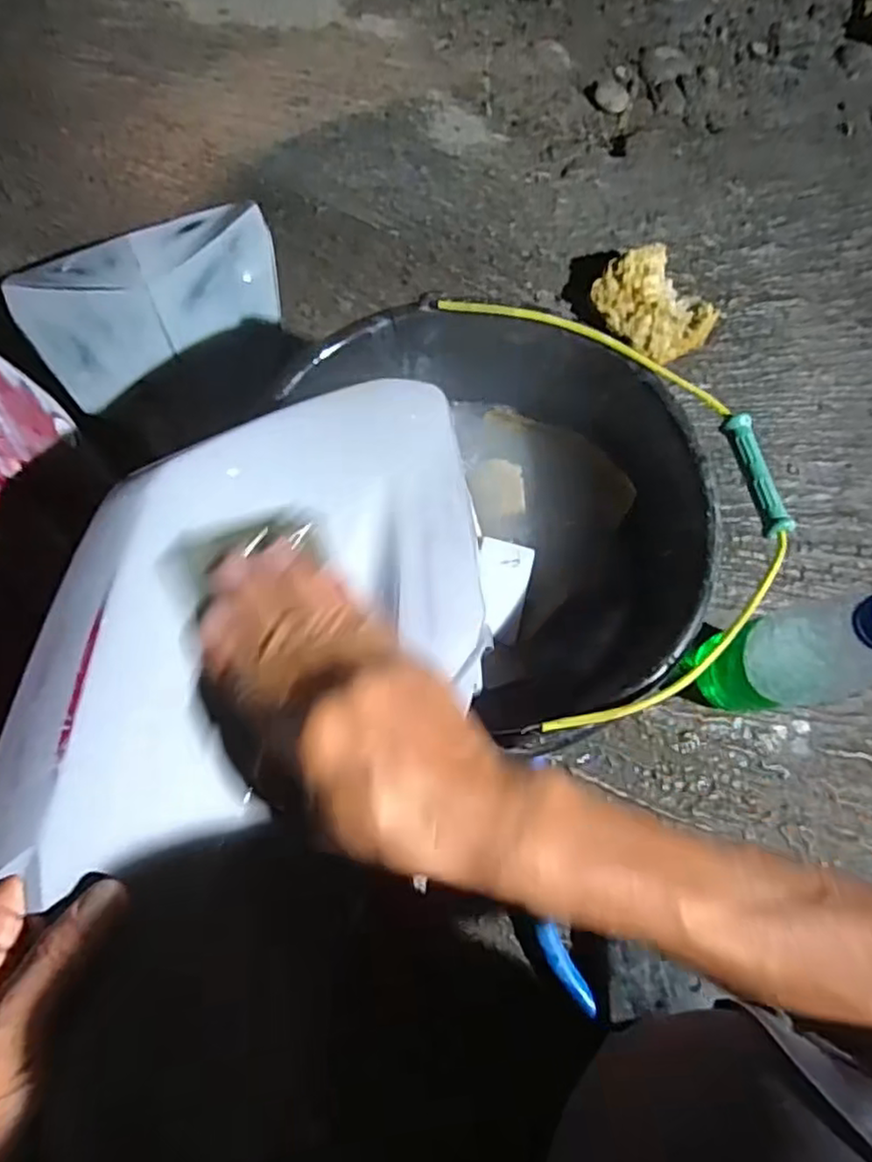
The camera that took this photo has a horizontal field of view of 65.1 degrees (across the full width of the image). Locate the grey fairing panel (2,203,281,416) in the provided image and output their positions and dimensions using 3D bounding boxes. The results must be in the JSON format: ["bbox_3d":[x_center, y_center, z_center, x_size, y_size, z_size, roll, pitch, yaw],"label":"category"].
[{"bbox_3d":[-0.243,-0.245,0.587,0.221,0.034,0.147,-21,78,-7],"label":"grey fairing panel"}]

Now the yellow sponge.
[{"bbox_3d":[0.203,-0.259,0.650,0.081,0.052,0.107,-36,77,-11],"label":"yellow sponge"}]

